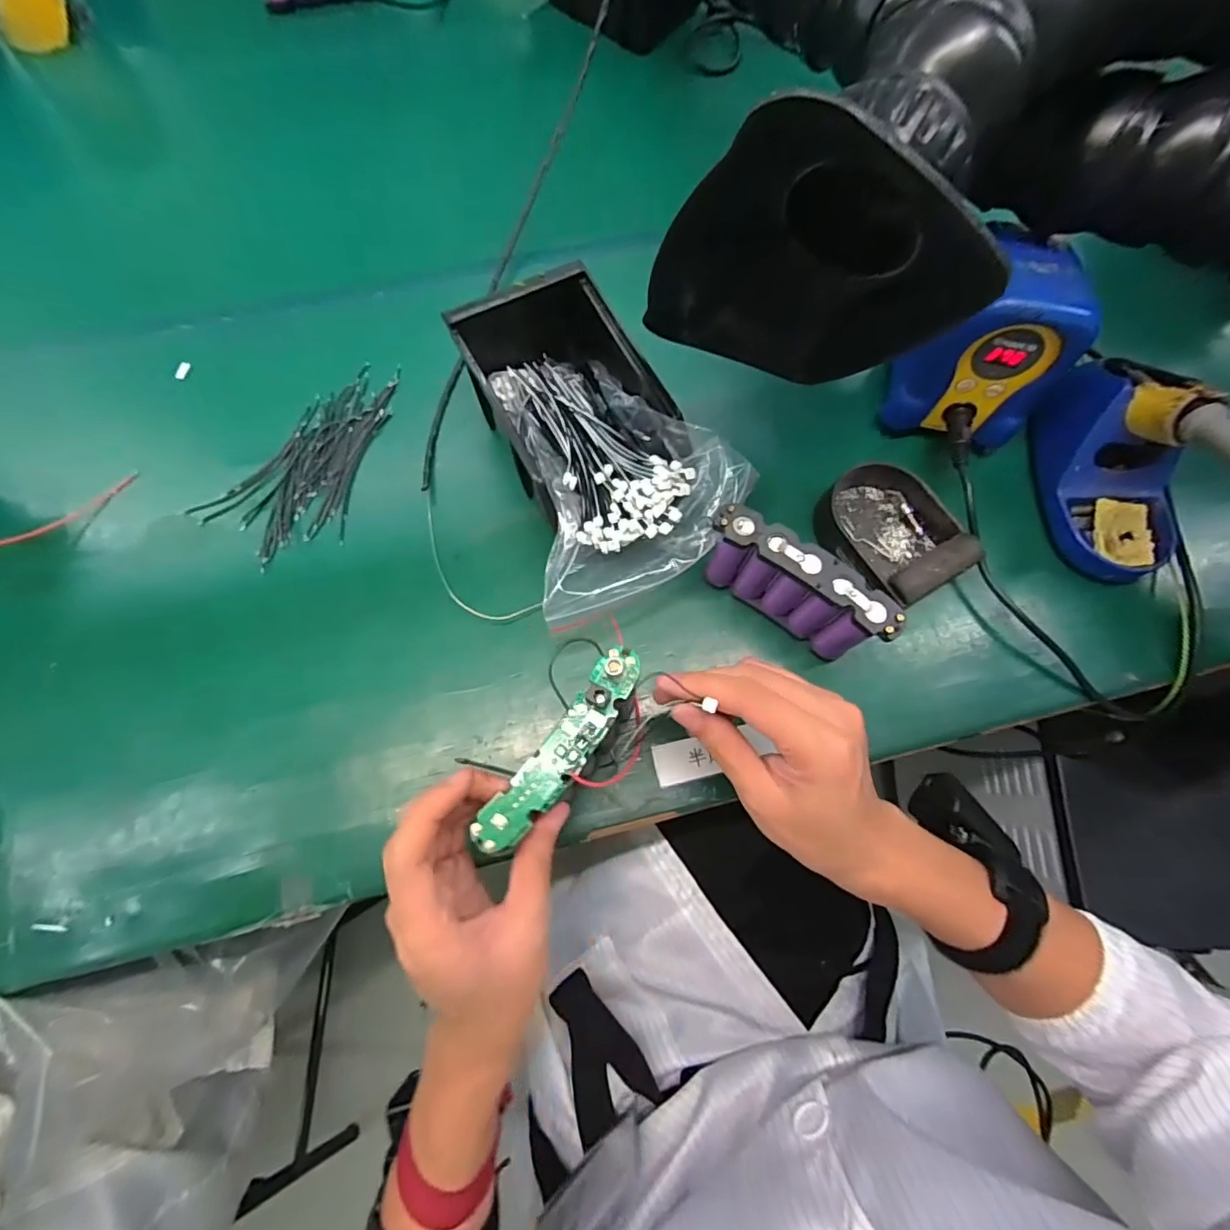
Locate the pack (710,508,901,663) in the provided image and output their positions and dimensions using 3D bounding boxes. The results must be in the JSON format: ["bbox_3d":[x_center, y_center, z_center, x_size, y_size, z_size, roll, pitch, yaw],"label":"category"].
[{"bbox_3d":[0.109,-0.016,0.346,0.113,0.076,0.025,35,75,10],"label":"pack"}]

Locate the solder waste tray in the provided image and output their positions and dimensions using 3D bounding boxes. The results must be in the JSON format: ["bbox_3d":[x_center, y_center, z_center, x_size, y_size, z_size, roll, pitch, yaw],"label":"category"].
[{"bbox_3d":[0.188,-0.057,0.381,0.078,0.037,0.100,-37,76,-9],"label":"solder waste tray"}]

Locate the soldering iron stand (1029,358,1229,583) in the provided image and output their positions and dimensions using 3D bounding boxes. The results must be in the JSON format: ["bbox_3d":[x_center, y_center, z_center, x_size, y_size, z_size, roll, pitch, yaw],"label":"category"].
[{"bbox_3d":[0.350,-0.106,0.371,0.083,0.080,0.148,-10,74,-2],"label":"soldering iron stand"}]

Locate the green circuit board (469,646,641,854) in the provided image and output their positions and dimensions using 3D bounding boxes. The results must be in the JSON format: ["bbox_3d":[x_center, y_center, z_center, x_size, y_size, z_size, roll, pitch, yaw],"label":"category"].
[{"bbox_3d":[-0.024,0.063,0.269,0.023,0.011,0.116,35,70,10],"label":"green circuit board"}]

